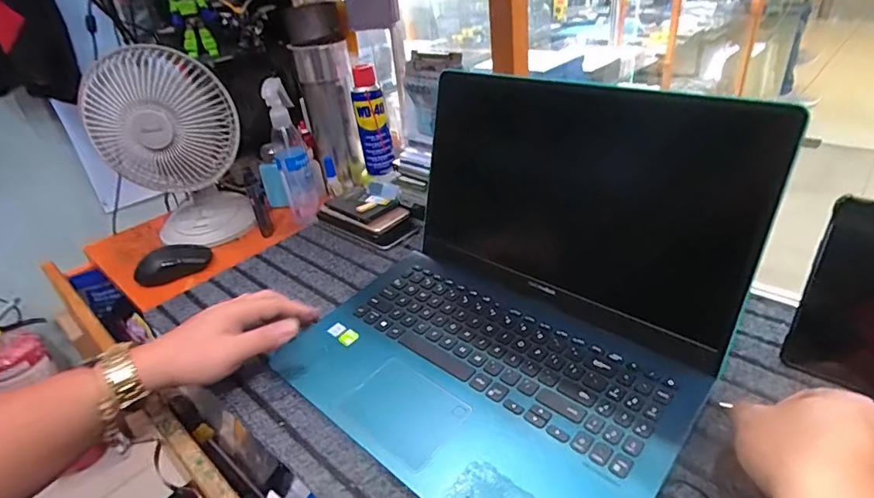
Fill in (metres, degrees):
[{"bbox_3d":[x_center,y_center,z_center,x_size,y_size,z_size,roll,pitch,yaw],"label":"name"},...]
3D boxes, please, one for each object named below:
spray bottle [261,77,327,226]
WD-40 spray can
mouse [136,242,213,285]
[{"bbox_3d":[-0.224,-0.157,0.759,0.055,0.214,0.103,-11,33,-6],"label":"spray bottle"},{"bbox_3d":[-0.102,-0.198,0.760,0.052,0.162,0.042,-10,32,-6],"label":"WD-40 spray can"},{"bbox_3d":[-0.377,0.015,0.692,0.090,0.031,0.072,-18,34,-16],"label":"mouse"}]

